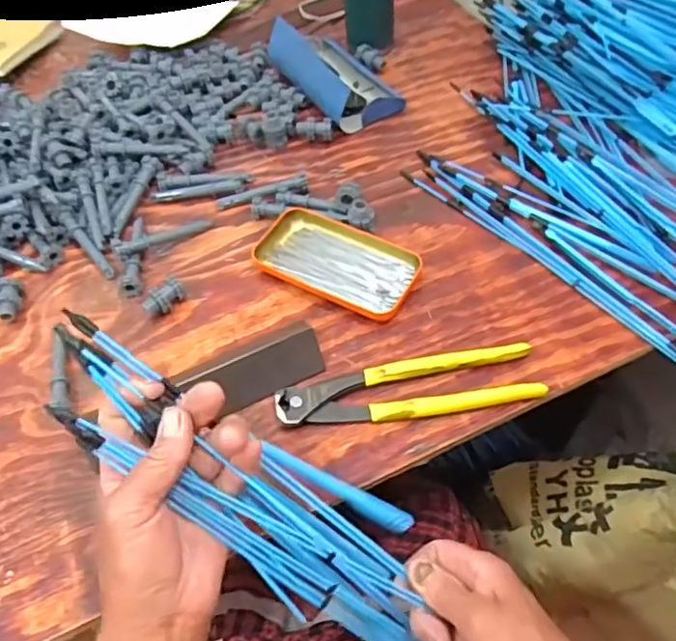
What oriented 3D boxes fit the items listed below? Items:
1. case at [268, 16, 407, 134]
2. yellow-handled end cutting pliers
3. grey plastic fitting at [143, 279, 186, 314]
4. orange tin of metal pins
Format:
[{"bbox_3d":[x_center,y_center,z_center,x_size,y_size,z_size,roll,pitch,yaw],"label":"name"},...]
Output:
[{"bbox_3d":[-0.006,-0.291,0.678,0.094,0.057,0.179,-27,57,-15],"label":"case"},{"bbox_3d":[0.055,0.055,0.454,0.198,0.015,0.046,-10,54,-4],"label":"yellow-handled end cutting pliers"},{"bbox_3d":[-0.153,-0.018,0.521,0.037,0.020,0.020,-34,59,-19],"label":"grey plastic fitting"},{"bbox_3d":[0.001,-0.055,0.533,0.141,0.020,0.079,24,59,20],"label":"orange tin of metal pins"}]

